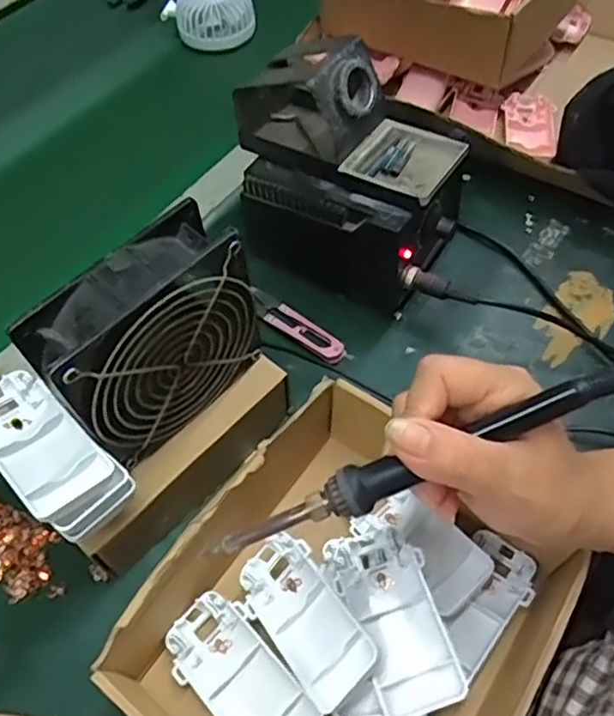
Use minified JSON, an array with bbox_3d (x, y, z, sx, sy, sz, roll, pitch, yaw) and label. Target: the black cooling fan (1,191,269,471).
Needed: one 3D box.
[{"bbox_3d":[-0.087,-0.008,0.365,0.044,0.113,0.117,37,64,24],"label":"black cooling fan"}]

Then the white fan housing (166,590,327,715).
[{"bbox_3d":[-0.038,0.178,0.359,0.095,0.014,0.047,39,65,24],"label":"white fan housing"}]

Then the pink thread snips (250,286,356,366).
[{"bbox_3d":[-0.011,-0.029,0.507,0.104,0.014,0.023,36,64,23],"label":"pink thread snips"}]

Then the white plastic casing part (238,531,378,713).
[{"bbox_3d":[-0.002,0.142,0.357,0.047,0.012,0.096,-46,46,1],"label":"white plastic casing part"}]

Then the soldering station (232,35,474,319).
[{"bbox_3d":[0.030,-0.143,0.494,0.177,0.154,0.110,22,59,15],"label":"soldering station"}]

